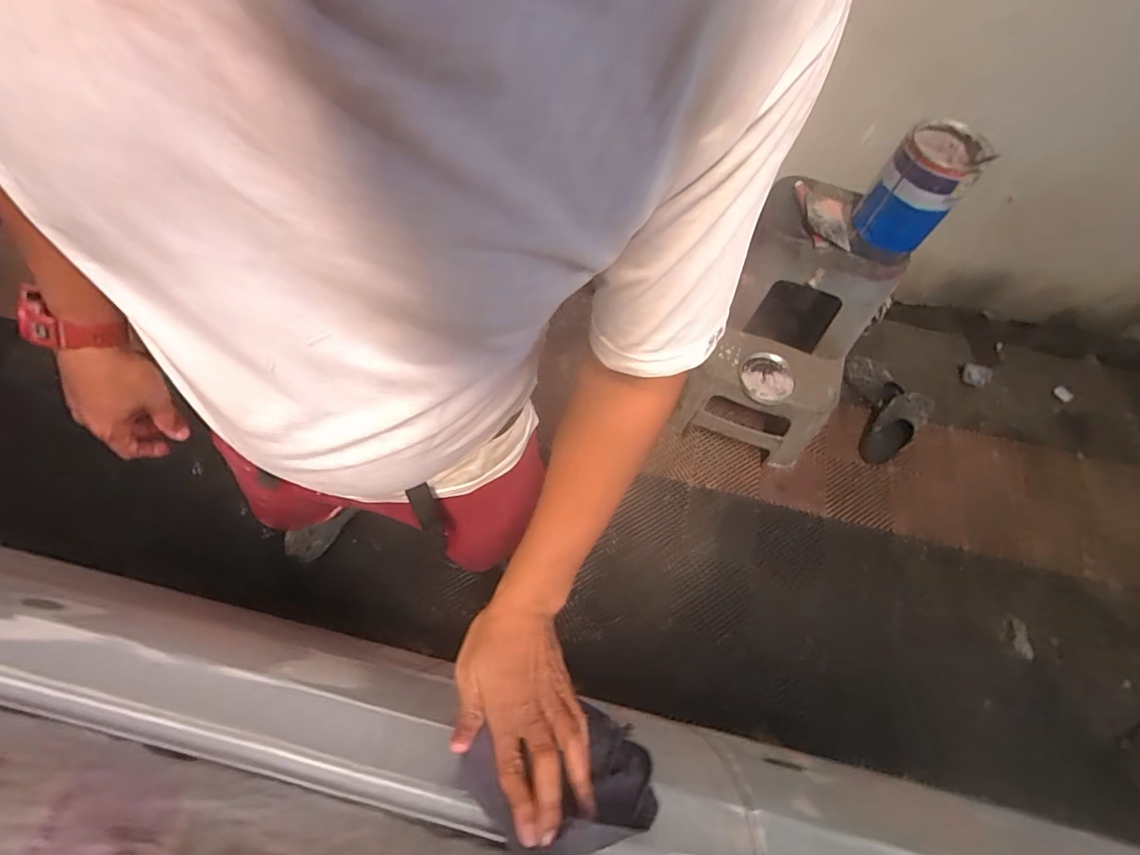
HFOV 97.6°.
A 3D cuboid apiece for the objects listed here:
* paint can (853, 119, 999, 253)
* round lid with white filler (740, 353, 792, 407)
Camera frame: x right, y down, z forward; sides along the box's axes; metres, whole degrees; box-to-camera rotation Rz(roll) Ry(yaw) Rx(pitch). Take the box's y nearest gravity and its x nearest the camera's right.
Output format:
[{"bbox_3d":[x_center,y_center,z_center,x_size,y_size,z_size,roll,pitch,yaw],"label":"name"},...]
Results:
[{"bbox_3d":[0.744,-0.519,1.064,0.150,0.202,0.186,32,66,13],"label":"paint can"},{"bbox_3d":[0.522,-0.134,1.324,0.135,0.027,0.143,-2,69,5],"label":"round lid with white filler"}]

